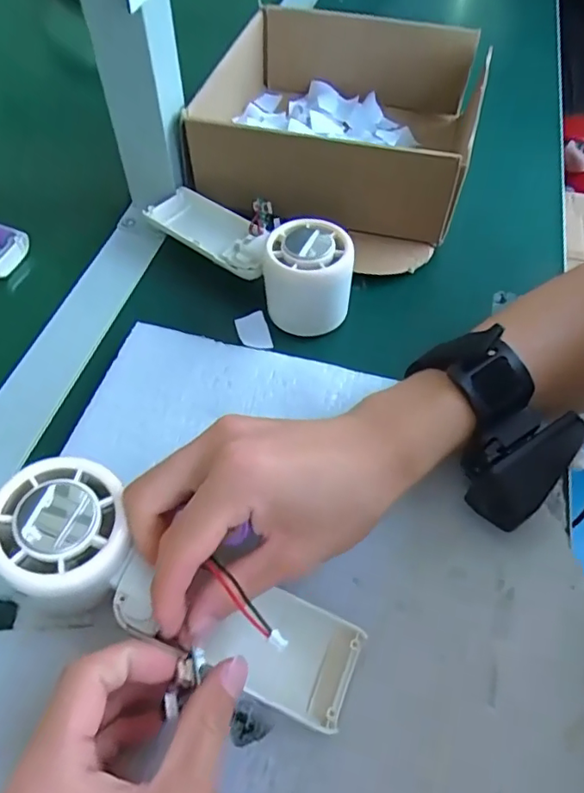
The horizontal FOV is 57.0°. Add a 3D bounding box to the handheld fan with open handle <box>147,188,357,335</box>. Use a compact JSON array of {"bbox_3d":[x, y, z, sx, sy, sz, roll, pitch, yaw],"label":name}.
[{"bbox_3d":[-0.028,-0.109,0.367,0.063,0.045,0.165,-37,63,-23],"label":"handheld fan with open handle"}]

